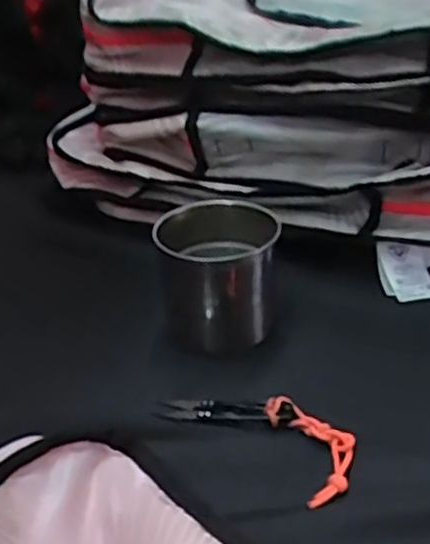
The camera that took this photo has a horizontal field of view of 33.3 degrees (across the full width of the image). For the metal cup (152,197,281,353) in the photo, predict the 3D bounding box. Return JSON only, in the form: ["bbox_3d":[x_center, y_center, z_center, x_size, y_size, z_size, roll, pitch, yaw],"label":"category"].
[{"bbox_3d":[0.003,0.004,0.615,0.099,0.106,0.099,-2,30,1],"label":"metal cup"}]

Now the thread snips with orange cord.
[{"bbox_3d":[0.028,0.108,0.502,0.151,0.013,0.061,20,37,33],"label":"thread snips with orange cord"}]

